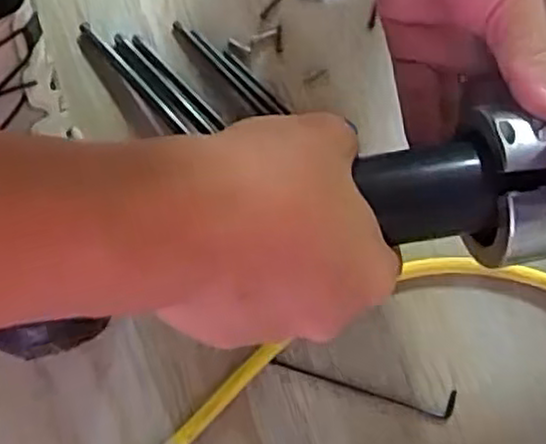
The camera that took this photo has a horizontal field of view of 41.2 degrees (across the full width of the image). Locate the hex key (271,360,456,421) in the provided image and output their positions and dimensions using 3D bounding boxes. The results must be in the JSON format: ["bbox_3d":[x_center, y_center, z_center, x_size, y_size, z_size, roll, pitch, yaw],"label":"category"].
[{"bbox_3d":[0.050,0.091,0.408,0.103,0.005,0.015,13,72,6],"label":"hex key"}]

